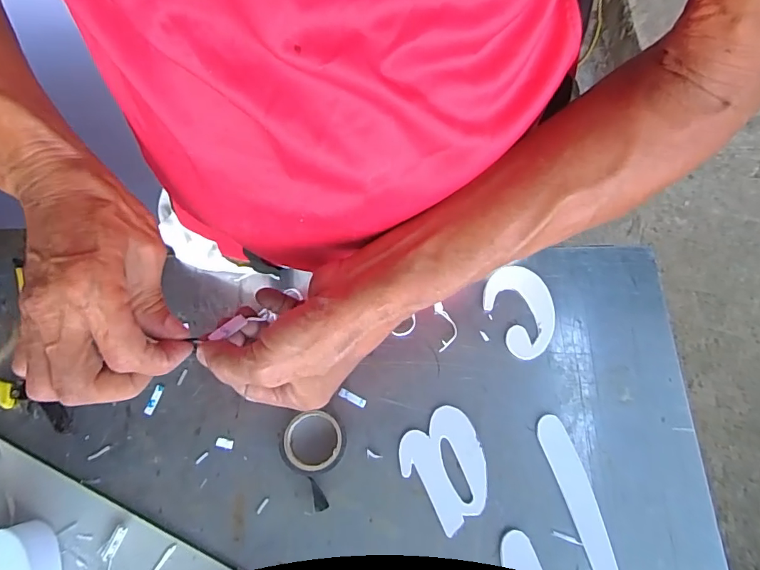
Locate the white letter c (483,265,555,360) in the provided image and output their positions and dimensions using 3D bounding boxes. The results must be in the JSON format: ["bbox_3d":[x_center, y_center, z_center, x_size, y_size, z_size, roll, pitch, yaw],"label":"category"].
[{"bbox_3d":[0.138,0.023,0.451,0.064,0.005,0.087,-26,75,-12],"label":"white letter c"}]

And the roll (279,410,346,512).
[{"bbox_3d":[-0.061,0.145,0.396,0.056,0.019,0.074,17,72,3],"label":"roll"}]

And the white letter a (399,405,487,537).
[{"bbox_3d":[0.061,0.156,0.404,0.070,0.004,0.083,-34,76,-12],"label":"white letter a"}]

